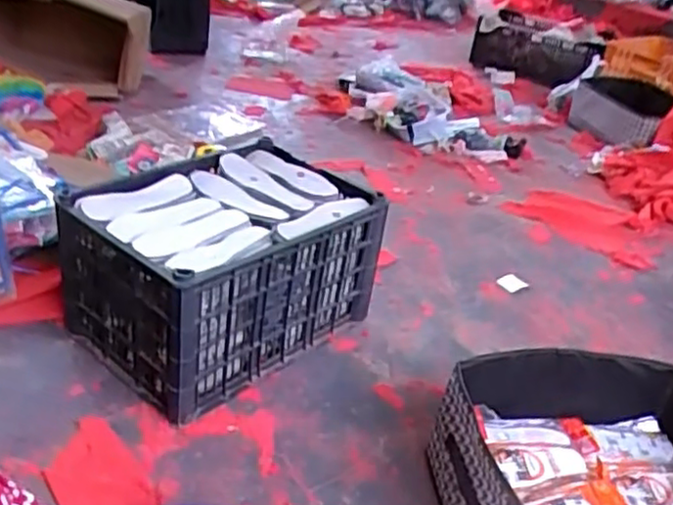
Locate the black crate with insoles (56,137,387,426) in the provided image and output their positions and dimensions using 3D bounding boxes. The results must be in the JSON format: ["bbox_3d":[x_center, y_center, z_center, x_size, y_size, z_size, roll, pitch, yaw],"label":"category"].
[{"bbox_3d":[-0.202,0.016,1.290,0.374,0.270,0.476,30,37,33],"label":"black crate with insoles"}]

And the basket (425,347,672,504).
[{"bbox_3d":[0.388,0.321,1.013,0.453,0.182,0.333,1,31,-13],"label":"basket"}]

